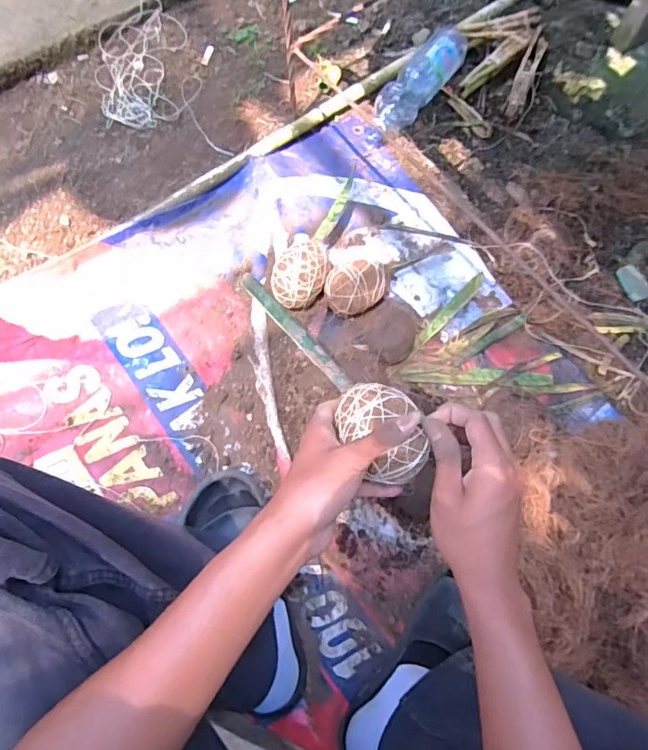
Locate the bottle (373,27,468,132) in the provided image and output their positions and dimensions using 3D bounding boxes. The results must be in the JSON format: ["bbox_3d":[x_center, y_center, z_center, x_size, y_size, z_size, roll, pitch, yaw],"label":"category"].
[{"bbox_3d":[0.152,-0.479,0.818,0.069,0.065,0.235,38,73,11],"label":"bottle"}]

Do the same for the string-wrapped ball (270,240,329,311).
[{"bbox_3d":[-0.032,-0.134,0.686,0.071,0.070,0.086,9,70,2],"label":"string-wrapped ball"}]

